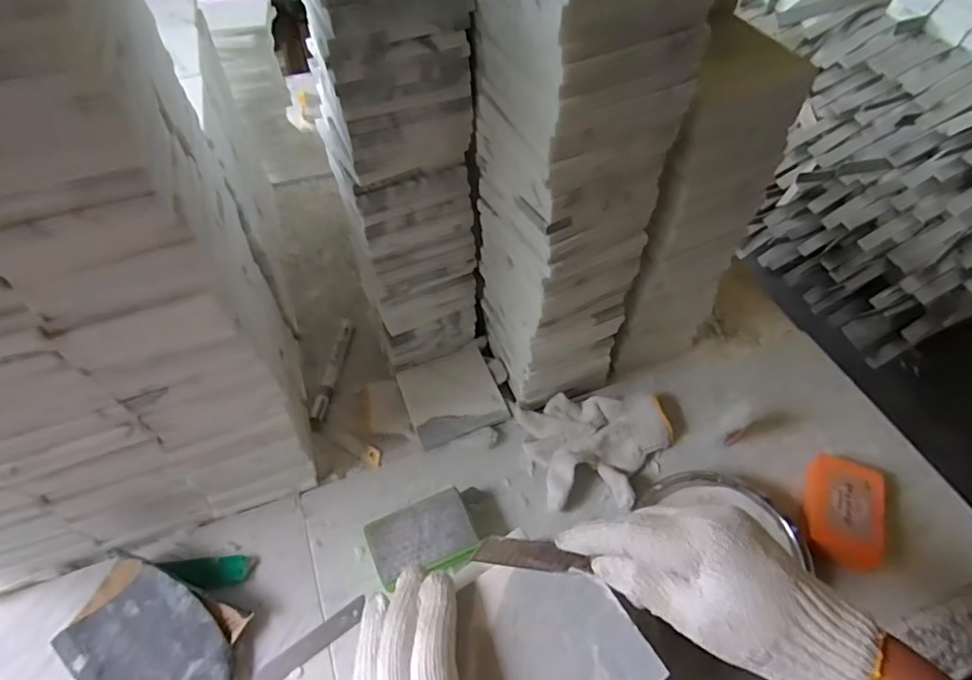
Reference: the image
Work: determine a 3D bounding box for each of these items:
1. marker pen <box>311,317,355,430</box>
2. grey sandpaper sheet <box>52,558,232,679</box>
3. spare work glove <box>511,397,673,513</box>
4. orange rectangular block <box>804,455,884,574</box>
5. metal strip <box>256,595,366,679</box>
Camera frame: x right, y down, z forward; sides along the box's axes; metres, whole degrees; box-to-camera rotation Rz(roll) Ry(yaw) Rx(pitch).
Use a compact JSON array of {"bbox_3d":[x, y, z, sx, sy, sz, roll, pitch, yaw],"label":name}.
[{"bbox_3d":[-0.181,0.034,0.663,0.015,0.014,0.150,4,50,5],"label":"marker pen"},{"bbox_3d":[-0.288,0.260,0.476,0.156,0.015,0.095,30,57,23],"label":"grey sandpaper sheet"},{"bbox_3d":[0.113,0.113,0.571,0.158,0.036,0.115,0,50,1],"label":"spare work glove"},{"bbox_3d":[0.338,0.165,0.530,0.061,0.032,0.104,16,54,10],"label":"orange rectangular block"},{"bbox_3d":[-0.152,0.266,0.487,0.102,0.004,0.020,-33,49,-16],"label":"metal strip"}]

